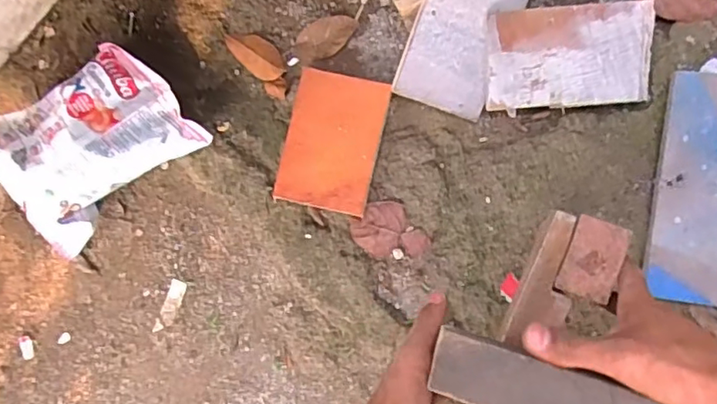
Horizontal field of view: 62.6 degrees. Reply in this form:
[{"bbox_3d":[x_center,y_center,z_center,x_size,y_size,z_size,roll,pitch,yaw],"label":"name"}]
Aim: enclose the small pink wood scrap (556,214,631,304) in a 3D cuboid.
[{"bbox_3d":[0.178,0.044,0.444,0.040,0.005,0.060,20,92,9],"label":"small pink wood scrap"}]

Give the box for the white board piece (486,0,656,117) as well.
[{"bbox_3d":[0.239,-0.163,0.666,0.179,0.009,0.109,-4,108,5],"label":"white board piece"}]

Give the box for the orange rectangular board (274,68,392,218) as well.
[{"bbox_3d":[-0.032,-0.073,0.717,0.112,0.012,0.162,12,91,6],"label":"orange rectangular board"}]

